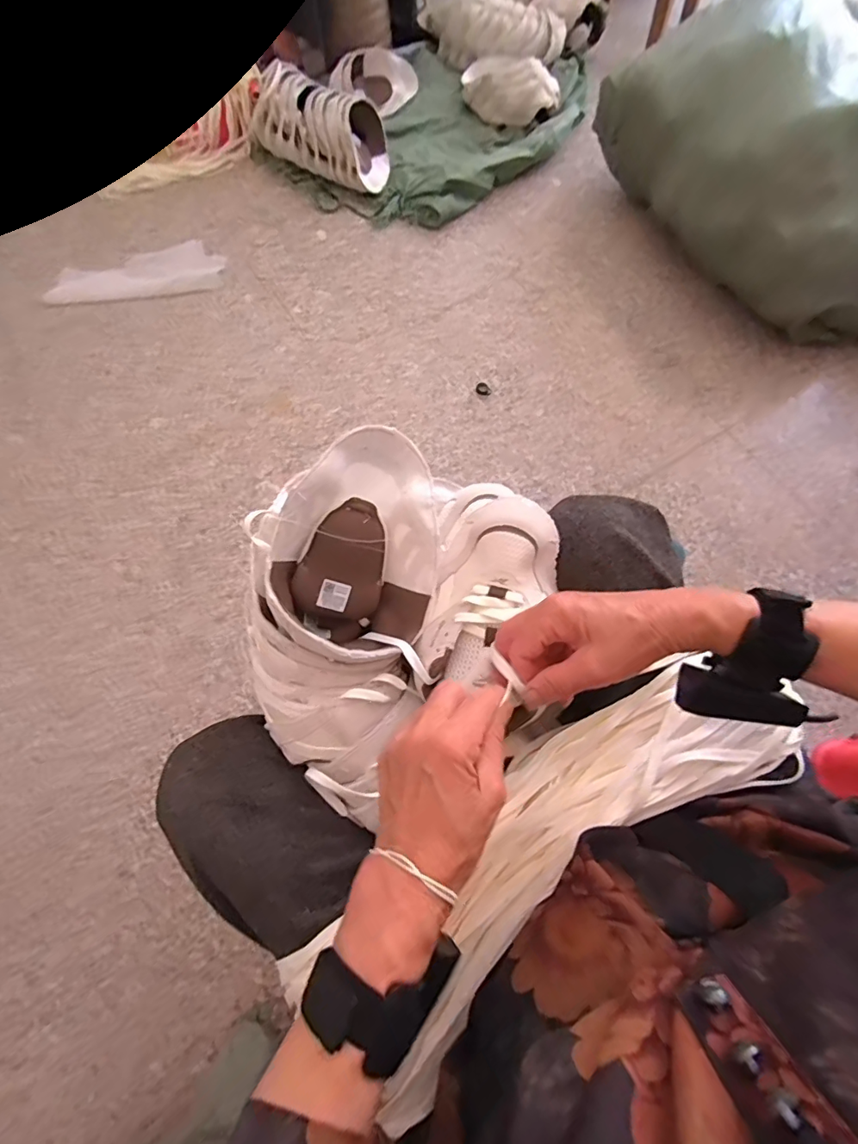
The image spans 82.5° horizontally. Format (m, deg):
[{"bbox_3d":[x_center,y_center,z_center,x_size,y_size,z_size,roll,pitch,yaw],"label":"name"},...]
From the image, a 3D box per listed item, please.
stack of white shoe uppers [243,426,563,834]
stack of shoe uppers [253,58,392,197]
[{"bbox_3d":[-0.031,0.021,0.423,0.284,0.116,0.237,-32,73,-10],"label":"stack of white shoe uppers"},{"bbox_3d":[-0.258,-1.100,1.216,0.384,0.127,0.178,31,74,12],"label":"stack of shoe uppers"}]

